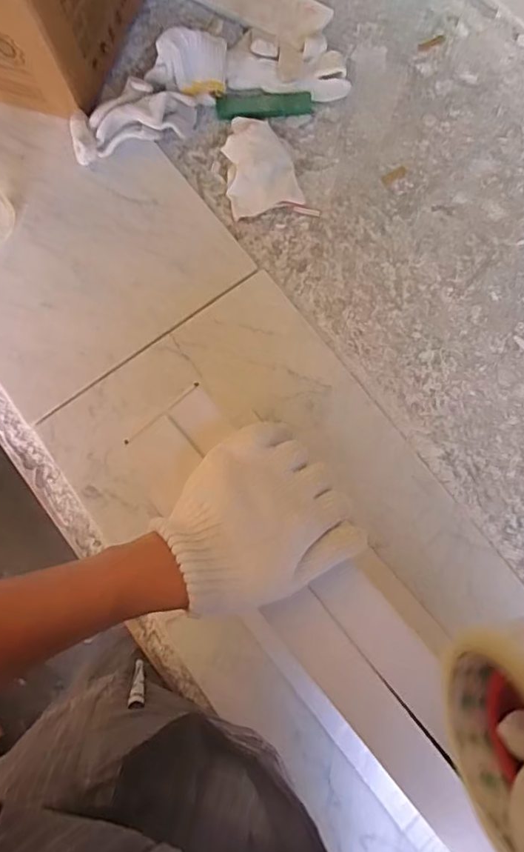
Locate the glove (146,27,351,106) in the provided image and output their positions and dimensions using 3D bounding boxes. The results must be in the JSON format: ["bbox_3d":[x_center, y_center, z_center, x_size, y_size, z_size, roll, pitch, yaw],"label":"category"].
[{"bbox_3d":[-0.015,-0.443,0.612,0.233,0.062,0.100,-3,77,0],"label":"glove"}]

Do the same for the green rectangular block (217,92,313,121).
[{"bbox_3d":[0.003,-0.382,0.620,0.112,0.007,0.034,-1,77,1],"label":"green rectangular block"}]

